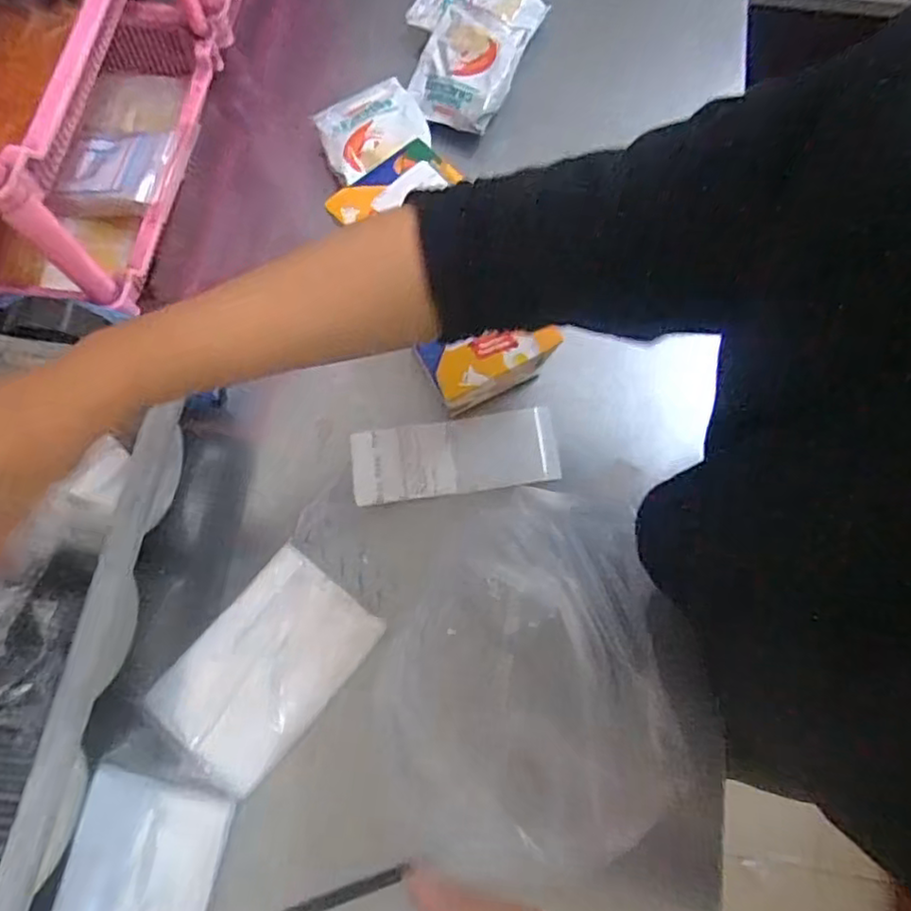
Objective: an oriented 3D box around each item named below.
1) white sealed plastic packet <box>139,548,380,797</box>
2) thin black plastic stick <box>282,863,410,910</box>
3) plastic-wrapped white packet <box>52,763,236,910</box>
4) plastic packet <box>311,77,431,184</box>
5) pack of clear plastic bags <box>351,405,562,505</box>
[{"bbox_3d":[-0.141,0.156,0.489,0.104,0.011,0.154,38,78,12],"label":"white sealed plastic packet"},{"bbox_3d":[-0.081,0.306,0.455,0.103,0.007,0.011,-19,74,-4],"label":"thin black plastic stick"},{"bbox_3d":[-0.222,0.304,0.446,0.103,0.012,0.155,10,74,4],"label":"plastic-wrapped white packet"},{"bbox_3d":[-0.076,-0.299,0.599,0.093,0.019,0.088,-25,74,-6],"label":"plastic packet"},{"bbox_3d":[0.000,-0.001,0.547,0.167,0.017,0.062,-8,73,-1],"label":"pack of clear plastic bags"}]

